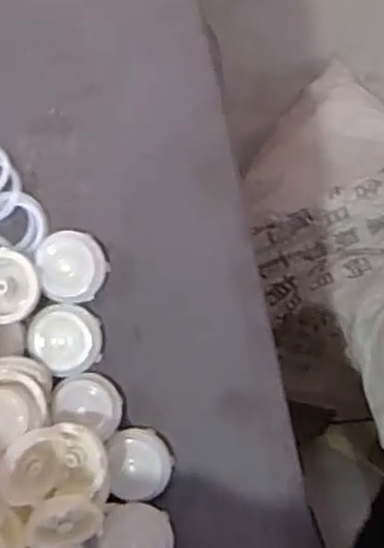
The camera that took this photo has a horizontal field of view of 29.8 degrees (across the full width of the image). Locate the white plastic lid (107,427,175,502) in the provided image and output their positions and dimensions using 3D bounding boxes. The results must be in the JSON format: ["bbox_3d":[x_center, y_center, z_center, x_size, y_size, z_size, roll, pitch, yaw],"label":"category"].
[{"bbox_3d":[-0.041,0.154,0.584,0.049,0.015,0.056,-4,91,4],"label":"white plastic lid"}]

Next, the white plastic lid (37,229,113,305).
[{"bbox_3d":[-0.097,-0.006,0.586,0.052,0.018,0.059,-26,90,4],"label":"white plastic lid"}]

